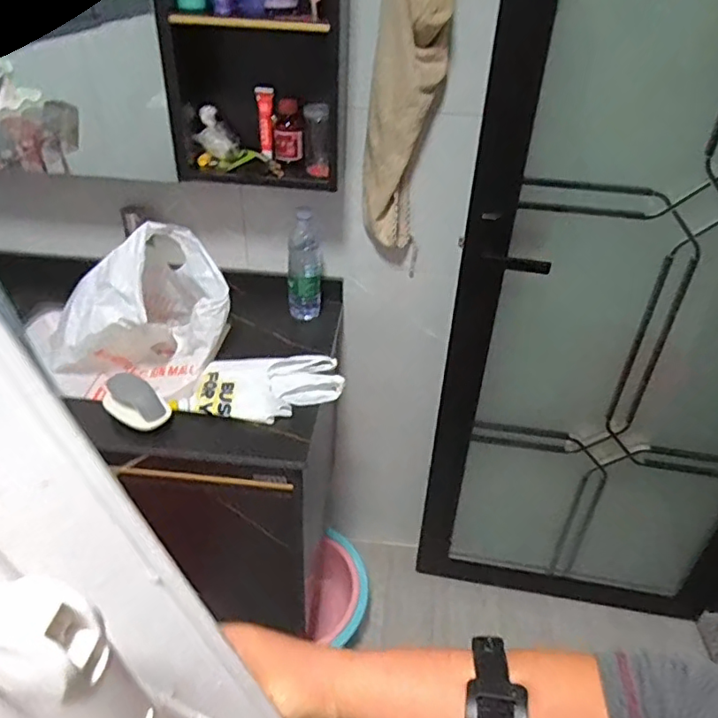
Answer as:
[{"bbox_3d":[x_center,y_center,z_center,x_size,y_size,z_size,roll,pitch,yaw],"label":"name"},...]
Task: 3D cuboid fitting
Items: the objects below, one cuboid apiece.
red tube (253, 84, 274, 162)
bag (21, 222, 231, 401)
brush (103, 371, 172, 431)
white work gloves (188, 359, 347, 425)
[{"bbox_3d":[-0.156,-0.397,0.958,0.027,0.107,0.027,-5,35,-12],"label":"red tube"},{"bbox_3d":[-0.353,-0.078,0.945,0.269,0.246,0.206,-2,35,-8],"label":"bag"},{"bbox_3d":[-0.327,0.060,0.841,0.101,0.045,0.063,19,38,22],"label":"brush"},{"bbox_3d":[-0.146,0.043,0.914,0.237,0.029,0.138,4,34,2],"label":"white work gloves"}]

